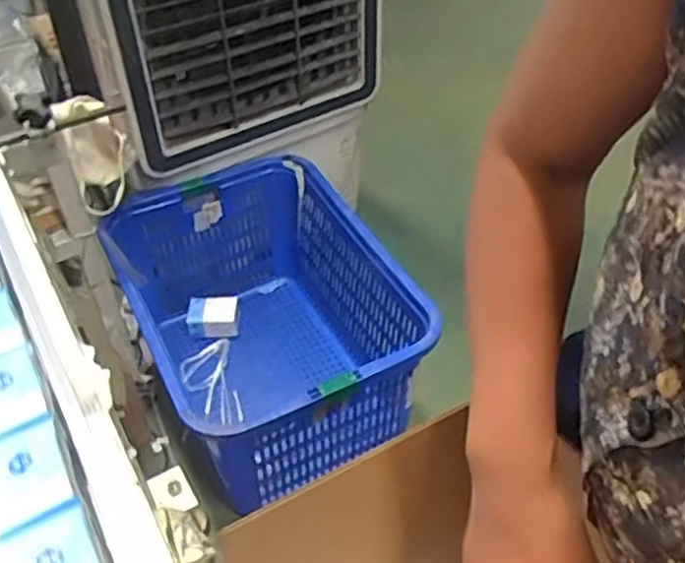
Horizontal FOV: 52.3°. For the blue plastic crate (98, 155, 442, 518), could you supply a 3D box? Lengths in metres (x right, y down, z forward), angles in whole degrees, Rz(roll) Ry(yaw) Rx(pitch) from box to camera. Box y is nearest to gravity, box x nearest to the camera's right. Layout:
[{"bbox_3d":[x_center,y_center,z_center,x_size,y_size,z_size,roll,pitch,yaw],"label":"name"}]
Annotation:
[{"bbox_3d":[-0.167,0.096,1.537,0.505,0.412,0.709,-22,48,-19],"label":"blue plastic crate"}]

